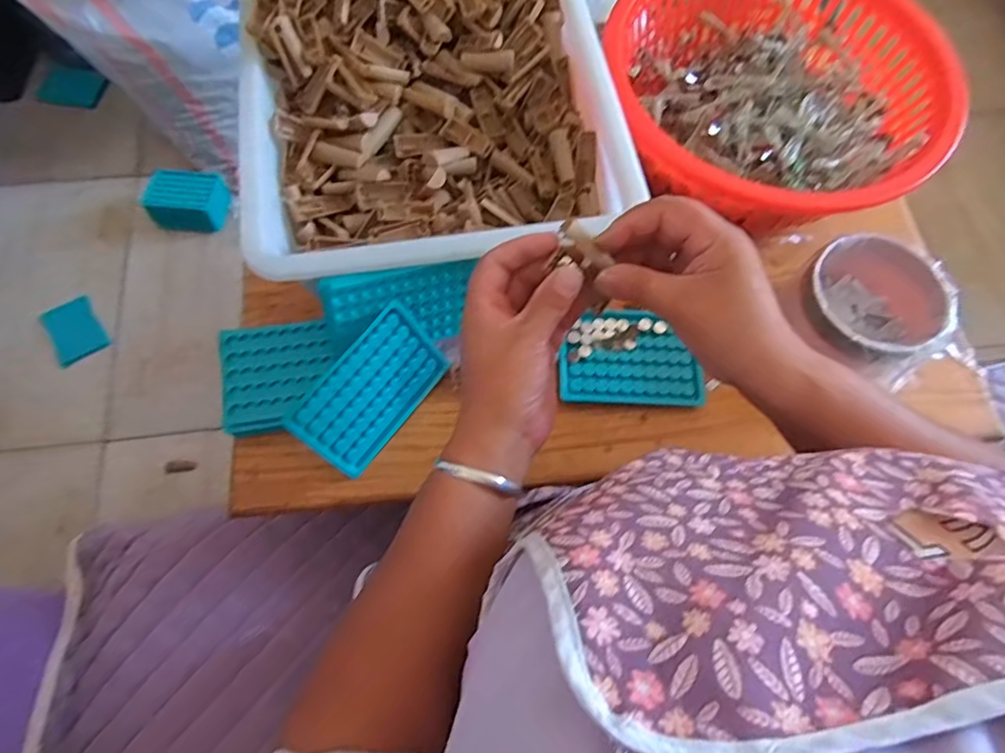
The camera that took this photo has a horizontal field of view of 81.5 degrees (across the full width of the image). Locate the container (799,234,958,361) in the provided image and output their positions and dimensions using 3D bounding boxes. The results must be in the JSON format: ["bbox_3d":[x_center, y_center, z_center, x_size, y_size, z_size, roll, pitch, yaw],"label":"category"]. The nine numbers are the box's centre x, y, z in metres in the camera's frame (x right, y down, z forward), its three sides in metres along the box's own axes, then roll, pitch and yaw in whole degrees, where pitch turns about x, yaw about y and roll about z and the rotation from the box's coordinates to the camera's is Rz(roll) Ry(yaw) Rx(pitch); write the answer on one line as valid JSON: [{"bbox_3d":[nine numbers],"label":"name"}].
[{"bbox_3d":[0.325,-0.060,0.531,0.111,0.076,0.115,1,68,-2],"label":"container"}]

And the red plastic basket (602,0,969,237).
[{"bbox_3d":[0.262,-0.286,0.591,0.318,0.102,0.322,1,68,-2],"label":"red plastic basket"}]

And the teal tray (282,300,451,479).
[{"bbox_3d":[-0.109,0.013,0.503,0.007,0.093,0.135,26,71,43],"label":"teal tray"}]

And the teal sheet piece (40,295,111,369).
[{"bbox_3d":[-0.843,-0.093,1.151,0.091,0.005,0.149,-33,68,-17],"label":"teal sheet piece"}]

